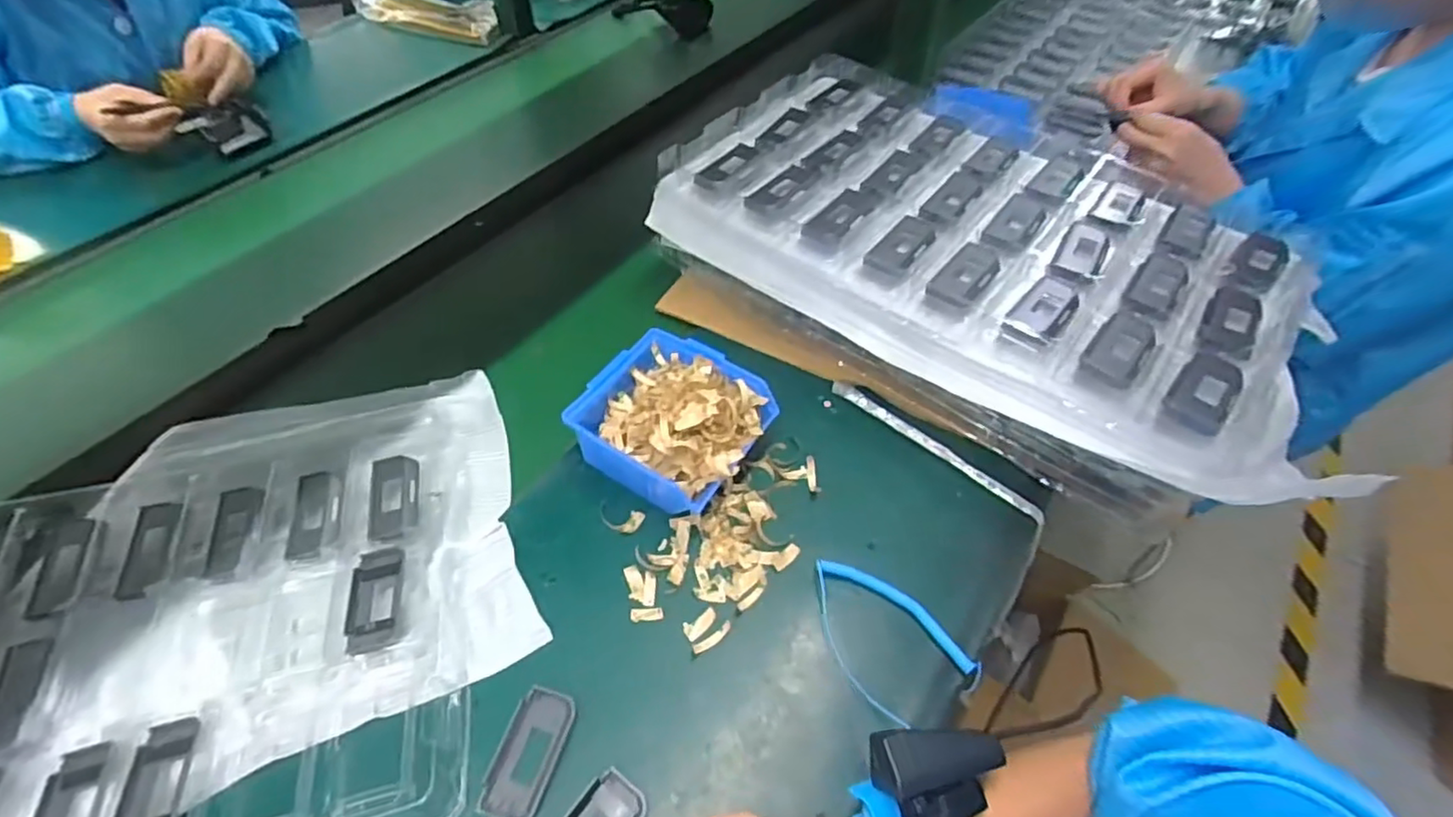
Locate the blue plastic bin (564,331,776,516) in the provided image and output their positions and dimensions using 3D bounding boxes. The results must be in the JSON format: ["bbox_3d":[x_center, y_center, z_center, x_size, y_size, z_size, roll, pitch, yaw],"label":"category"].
[{"bbox_3d":[-0.043,0.014,0.544,0.135,0.067,0.125,26,56,20],"label":"blue plastic bin"}]

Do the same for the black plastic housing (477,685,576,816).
[{"bbox_3d":[-0.127,0.220,0.417,0.038,0.004,0.076,14,52,11],"label":"black plastic housing"}]

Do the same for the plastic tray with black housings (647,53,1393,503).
[{"bbox_3d":[0.242,-0.152,0.599,0.568,0.072,0.341,31,57,23],"label":"plastic tray with black housings"}]

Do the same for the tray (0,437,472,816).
[{"bbox_3d":[-0.440,0.172,0.443,0.505,0.024,0.303,-10,52,-8],"label":"tray"}]

